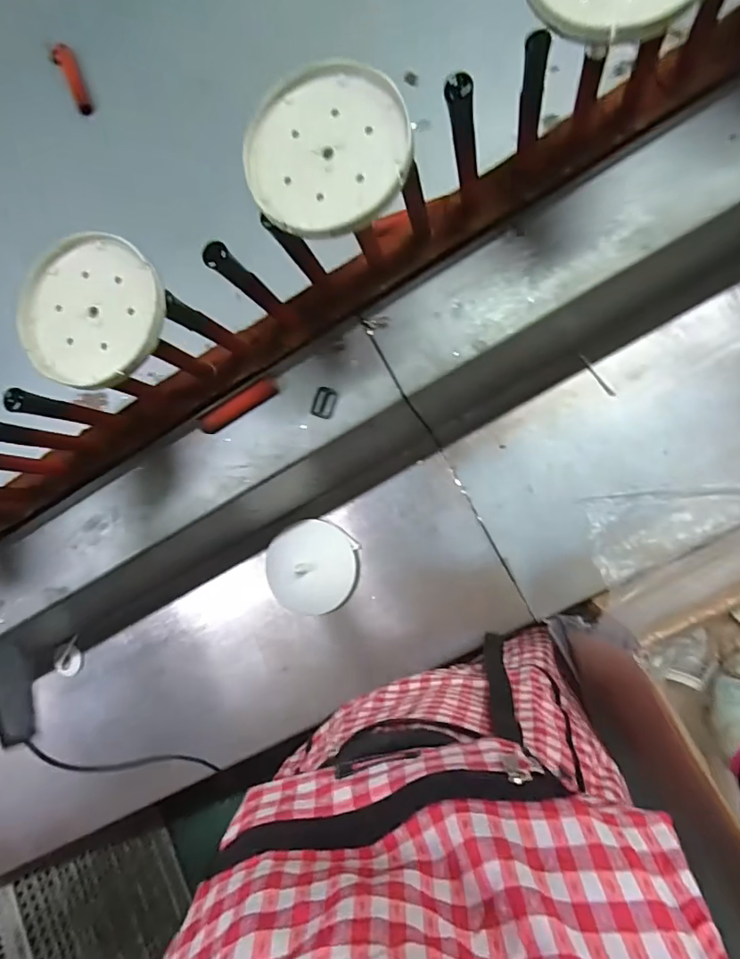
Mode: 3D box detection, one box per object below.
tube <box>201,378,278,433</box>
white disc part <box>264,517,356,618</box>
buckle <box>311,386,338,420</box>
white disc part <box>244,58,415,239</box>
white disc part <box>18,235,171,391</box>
[{"bbox_3d":[-0.135,-0.076,0.539,0.087,0.025,0.016,-33,83,3],"label":"tube"},{"bbox_3d":[-0.079,0.113,0.697,0.121,0.033,0.114,0,86,6],"label":"white disc part"},{"bbox_3d":[-0.047,-0.078,0.531,0.023,0.006,0.031,23,89,7],"label":"buckle"},{"bbox_3d":[-0.030,-0.218,0.341,0.107,0.013,0.113,0,86,6],"label":"white disc part"},{"bbox_3d":[-0.206,-0.123,0.378,0.119,0.016,0.106,25,89,7],"label":"white disc part"}]

